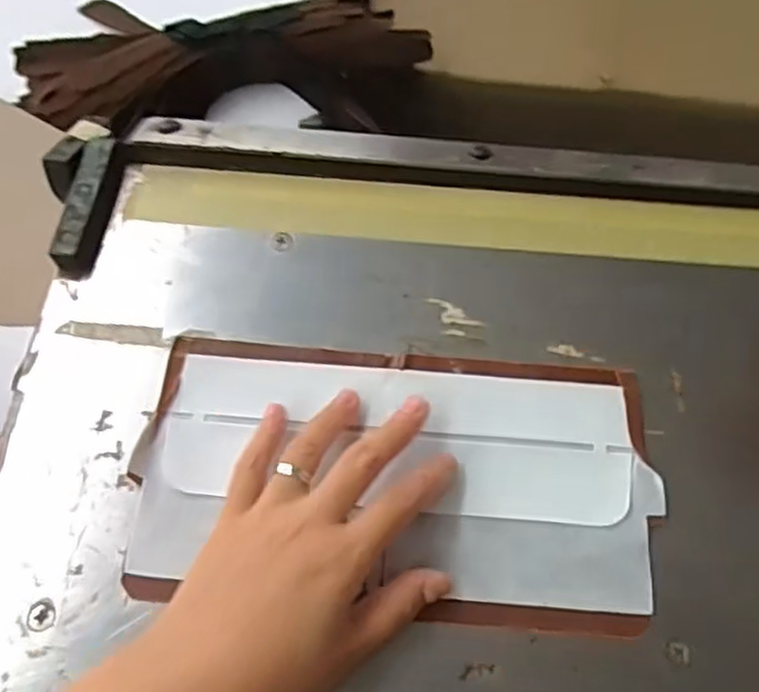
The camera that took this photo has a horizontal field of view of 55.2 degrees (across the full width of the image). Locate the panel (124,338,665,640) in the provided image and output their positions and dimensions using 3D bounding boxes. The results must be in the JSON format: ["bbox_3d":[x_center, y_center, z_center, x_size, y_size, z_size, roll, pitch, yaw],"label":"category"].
[{"bbox_3d":[0.008,0.058,0.337,0.232,0.007,0.127,8,63,3],"label":"panel"}]

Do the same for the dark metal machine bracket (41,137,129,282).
[{"bbox_3d":[-0.165,-0.080,0.397,0.035,0.021,0.086,5,63,1],"label":"dark metal machine bracket"}]

